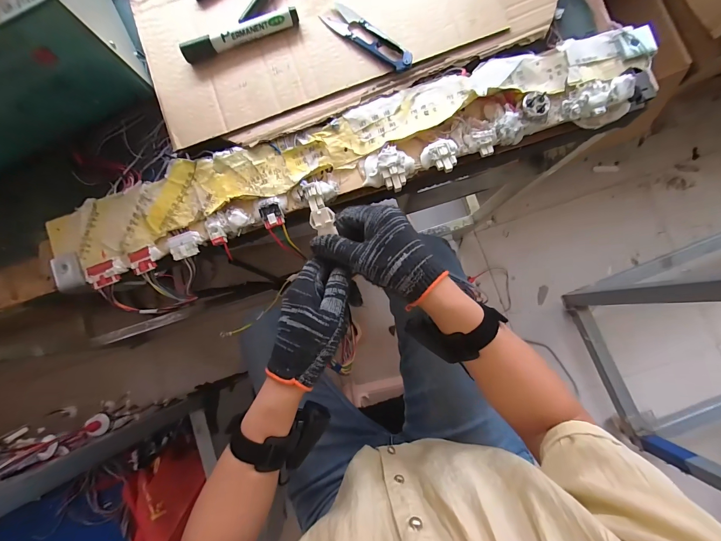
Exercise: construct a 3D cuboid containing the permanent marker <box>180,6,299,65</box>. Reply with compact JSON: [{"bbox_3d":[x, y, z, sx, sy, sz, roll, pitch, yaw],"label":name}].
[{"bbox_3d":[-0.130,-0.256,0.346,0.129,0.018,0.014,-18,82,1],"label":"permanent marker"}]

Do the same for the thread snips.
[{"bbox_3d":[0.008,-0.250,0.341,0.112,0.009,0.029,42,87,7],"label":"thread snips"}]

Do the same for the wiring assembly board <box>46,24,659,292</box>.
[{"bbox_3d":[-0.015,-0.115,0.347,0.686,0.043,0.115,-18,82,1],"label":"wiring assembly board"}]

